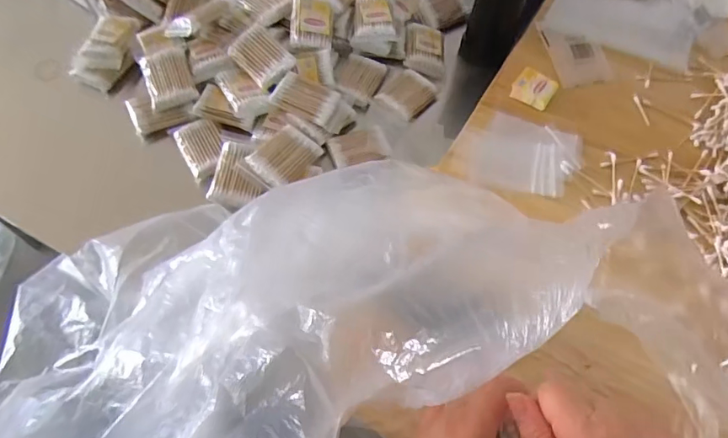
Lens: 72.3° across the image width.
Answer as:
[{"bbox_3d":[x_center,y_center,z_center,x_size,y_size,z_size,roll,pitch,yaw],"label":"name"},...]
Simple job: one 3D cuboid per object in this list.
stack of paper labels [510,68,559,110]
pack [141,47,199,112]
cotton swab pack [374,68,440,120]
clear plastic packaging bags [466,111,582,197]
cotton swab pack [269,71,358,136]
[{"bbox_3d":[0.209,-0.161,0.610,0.048,0.016,0.044,32,63,14],"label":"stack of paper labels"},{"bbox_3d":[-0.251,-0.184,0.637,0.057,0.017,0.079,-19,63,-14],"label":"pack"},{"bbox_3d":[0.056,-0.169,0.671,0.068,0.018,0.072,38,65,17],"label":"cotton swab pack"},{"bbox_3d":[0.184,-0.074,0.567,0.125,0.004,0.103,11,60,3],"label":"clear plastic packaging bags"},{"bbox_3d":[-0.062,-0.146,0.625,0.101,0.022,0.056,27,65,-2],"label":"cotton swab pack"}]

